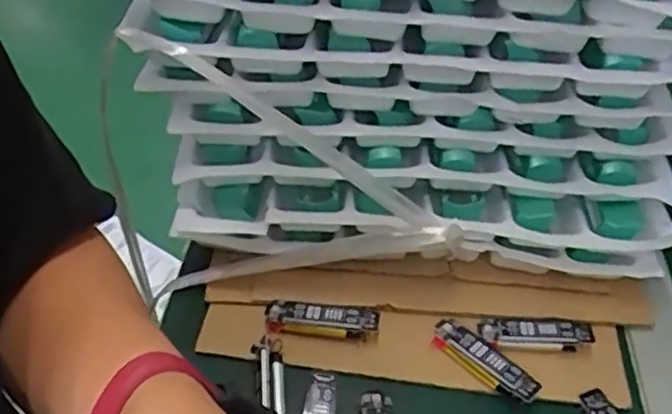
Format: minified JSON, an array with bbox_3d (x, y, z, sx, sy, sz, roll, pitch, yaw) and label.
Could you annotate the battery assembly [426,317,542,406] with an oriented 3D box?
[{"bbox_3d":[0.090,0.093,0.424,0.069,0.018,0.021,31,50,29],"label":"battery assembly"}]

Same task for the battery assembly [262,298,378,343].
[{"bbox_3d":[-0.009,0.069,0.435,0.068,0.016,0.017,6,42,5],"label":"battery assembly"}]

